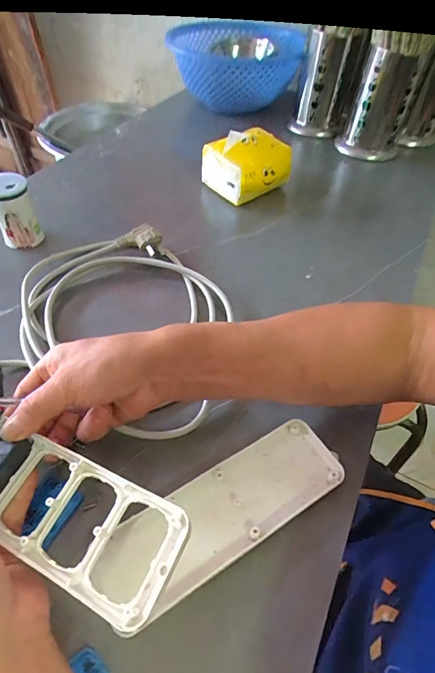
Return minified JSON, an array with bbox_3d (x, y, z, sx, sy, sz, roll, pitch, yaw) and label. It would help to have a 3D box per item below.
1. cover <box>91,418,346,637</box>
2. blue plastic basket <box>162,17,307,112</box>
[{"bbox_3d":[0.006,0.138,0.306,0.201,0.014,0.068,-24,57,-22],"label":"cover"},{"bbox_3d":[0.038,-0.575,0.822,0.269,0.136,0.263,12,51,5],"label":"blue plastic basket"}]

